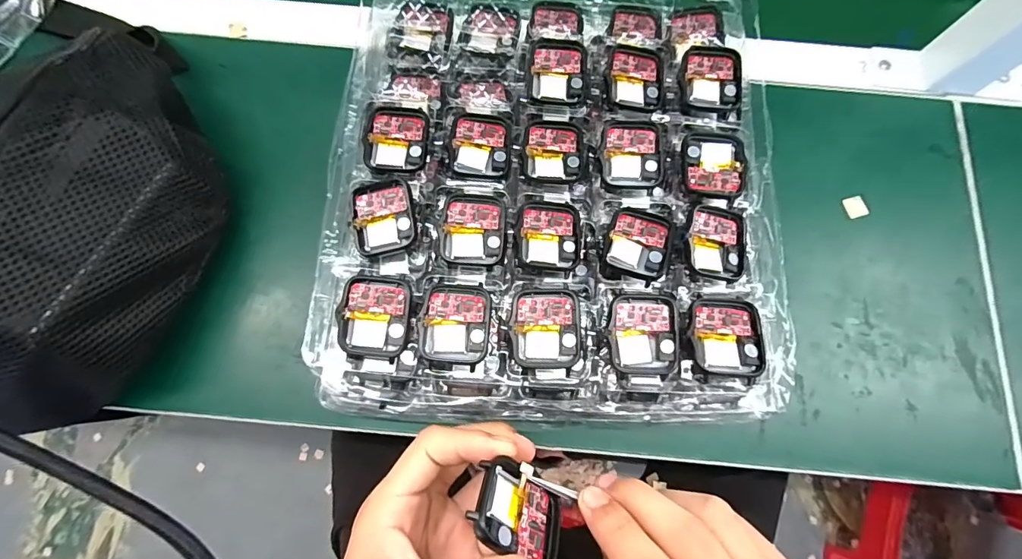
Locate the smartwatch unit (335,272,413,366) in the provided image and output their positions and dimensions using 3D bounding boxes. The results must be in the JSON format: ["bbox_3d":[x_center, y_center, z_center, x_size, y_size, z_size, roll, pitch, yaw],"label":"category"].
[{"bbox_3d":[-0.074,0.021,0.243,0.037,0.011,0.044,6,75,1],"label":"smartwatch unit"}]

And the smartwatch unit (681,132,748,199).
[{"bbox_3d":[0.124,-0.070,0.269,0.038,0.005,0.041,7,75,1],"label":"smartwatch unit"}]

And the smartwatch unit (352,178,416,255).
[{"bbox_3d":[-0.074,-0.038,0.256,0.036,0.009,0.041,-9,76,-3],"label":"smartwatch unit"}]

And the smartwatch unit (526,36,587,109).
[{"bbox_3d":[0.030,-0.136,0.288,0.038,0.012,0.042,6,75,1],"label":"smartwatch unit"}]

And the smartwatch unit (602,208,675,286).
[{"bbox_3d":[0.076,-0.022,0.259,0.035,0.009,0.042,20,76,4],"label":"smartwatch unit"}]

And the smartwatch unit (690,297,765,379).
[{"bbox_3d":[0.117,0.031,0.239,0.037,0.009,0.041,9,75,1],"label":"smartwatch unit"}]

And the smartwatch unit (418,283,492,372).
[{"bbox_3d":[-0.030,0.024,0.241,0.037,0.006,0.044,6,75,1],"label":"smartwatch unit"}]

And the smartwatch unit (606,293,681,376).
[{"bbox_3d":[0.073,0.030,0.242,0.038,0.008,0.043,3,75,0],"label":"smartwatch unit"}]

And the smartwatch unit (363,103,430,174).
[{"bbox_3d":[-0.071,-0.089,0.274,0.038,0.006,0.047,0,75,-1],"label":"smartwatch unit"}]

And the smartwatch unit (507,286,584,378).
[{"bbox_3d":[0.019,0.027,0.243,0.038,0.006,0.043,2,75,0],"label":"smartwatch unit"}]

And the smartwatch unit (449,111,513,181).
[{"bbox_3d":[-0.018,-0.084,0.274,0.036,0.005,0.042,5,75,0],"label":"smartwatch unit"}]

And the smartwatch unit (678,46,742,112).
[{"bbox_3d":[0.129,-0.130,0.283,0.038,0.007,0.042,7,75,1],"label":"smartwatch unit"}]

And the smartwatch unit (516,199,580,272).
[{"bbox_3d":[0.022,-0.027,0.261,0.036,0.008,0.043,1,75,-1],"label":"smartwatch unit"}]

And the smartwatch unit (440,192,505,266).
[{"bbox_3d":[-0.022,-0.031,0.260,0.036,0.005,0.042,4,75,0],"label":"smartwatch unit"}]

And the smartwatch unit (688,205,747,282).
[{"bbox_3d":[0.122,-0.023,0.258,0.036,0.011,0.043,10,75,2],"label":"smartwatch unit"}]

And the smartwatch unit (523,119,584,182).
[{"bbox_3d":[0.027,-0.081,0.277,0.038,0.005,0.041,2,75,-1],"label":"smartwatch unit"}]

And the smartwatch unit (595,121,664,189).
[{"bbox_3d":[0.075,-0.078,0.274,0.038,0.008,0.040,3,75,0],"label":"smartwatch unit"}]

